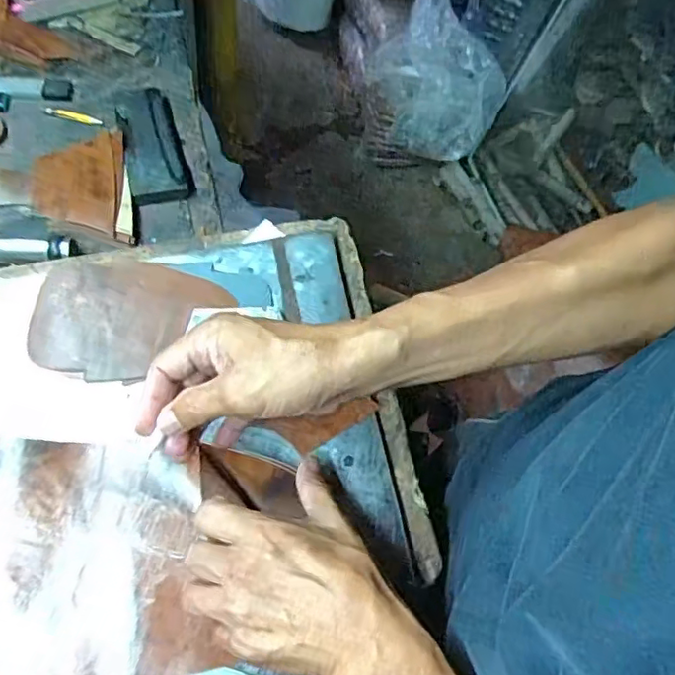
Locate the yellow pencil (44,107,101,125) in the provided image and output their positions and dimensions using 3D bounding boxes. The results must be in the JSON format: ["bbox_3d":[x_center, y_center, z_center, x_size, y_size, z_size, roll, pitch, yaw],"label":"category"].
[{"bbox_3d":[-0.271,-0.228,0.615,0.058,0.004,0.012,15,62,4],"label":"yellow pencil"}]

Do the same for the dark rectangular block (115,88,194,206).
[{"bbox_3d":[-0.186,-0.195,0.601,0.056,0.015,0.150,-14,64,-11],"label":"dark rectangular block"}]

